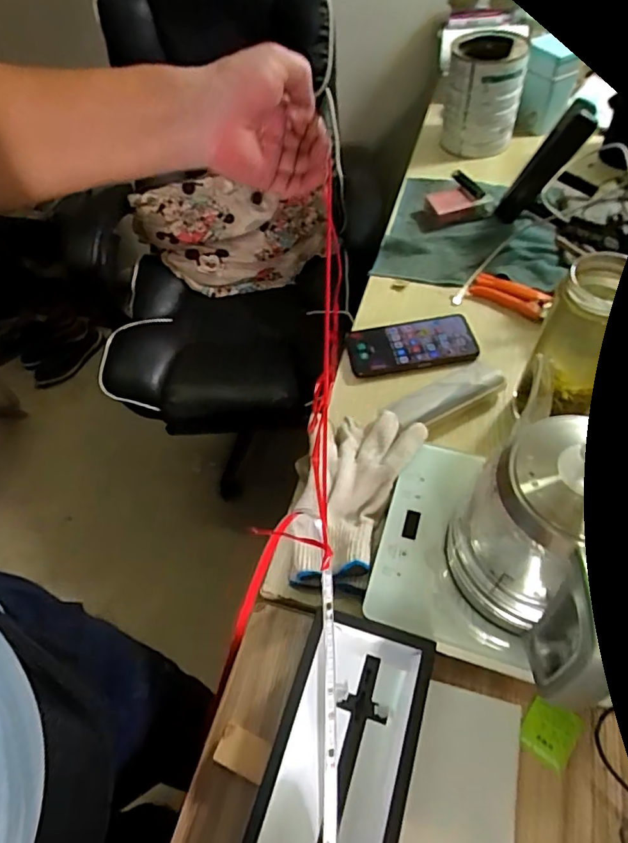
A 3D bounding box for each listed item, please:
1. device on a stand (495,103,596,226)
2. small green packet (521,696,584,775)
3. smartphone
[{"bbox_3d":[0.329,-0.365,0.736,0.041,0.185,0.034,21,56,-10],"label":"device on a stand"},{"bbox_3d":[0.198,0.260,0.426,0.041,0.007,0.046,29,62,23],"label":"small green packet"},{"bbox_3d":[0.126,-0.101,0.661,0.164,0.013,0.080,-7,55,0],"label":"smartphone"}]

